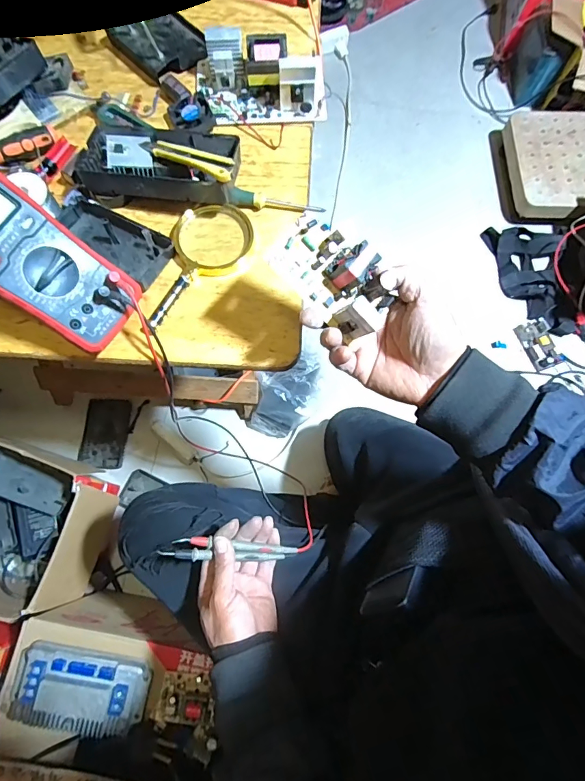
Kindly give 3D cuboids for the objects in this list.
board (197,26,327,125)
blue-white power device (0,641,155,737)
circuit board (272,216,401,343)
[{"bbox_3d":[-0.041,-0.401,0.531,0.163,0.051,0.108,-5,73,-3],"label":"board"},{"bbox_3d":[-0.290,0.403,0.566,0.175,0.042,0.093,8,73,1],"label":"blue-white power device"},{"bbox_3d":[0.039,-0.098,0.357,0.106,0.026,0.063,42,81,-12],"label":"circuit board"}]

